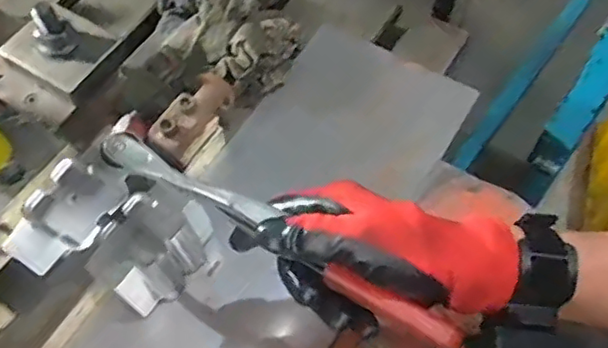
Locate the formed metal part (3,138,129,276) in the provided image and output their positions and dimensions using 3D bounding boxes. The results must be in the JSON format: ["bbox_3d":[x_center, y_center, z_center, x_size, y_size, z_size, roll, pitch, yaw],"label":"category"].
[{"bbox_3d":[-0.163,0.023,0.420,0.057,0.010,0.091,31,65,18],"label":"formed metal part"}]

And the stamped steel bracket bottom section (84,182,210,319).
[{"bbox_3d":[-0.138,0.072,0.539,0.065,0.080,0.089,34,66,19],"label":"stamped steel bracket bottom section"}]

